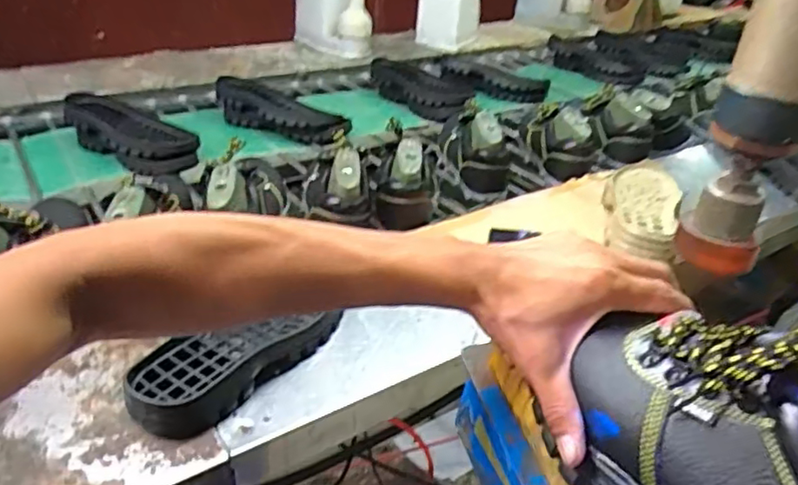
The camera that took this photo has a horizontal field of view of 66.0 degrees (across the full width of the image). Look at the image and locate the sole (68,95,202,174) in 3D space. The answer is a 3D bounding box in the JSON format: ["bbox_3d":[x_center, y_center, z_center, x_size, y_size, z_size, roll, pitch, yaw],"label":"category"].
[{"bbox_3d":[-0.508,-0.212,1.152,0.331,0.080,0.133,23,35,25],"label":"sole"}]

